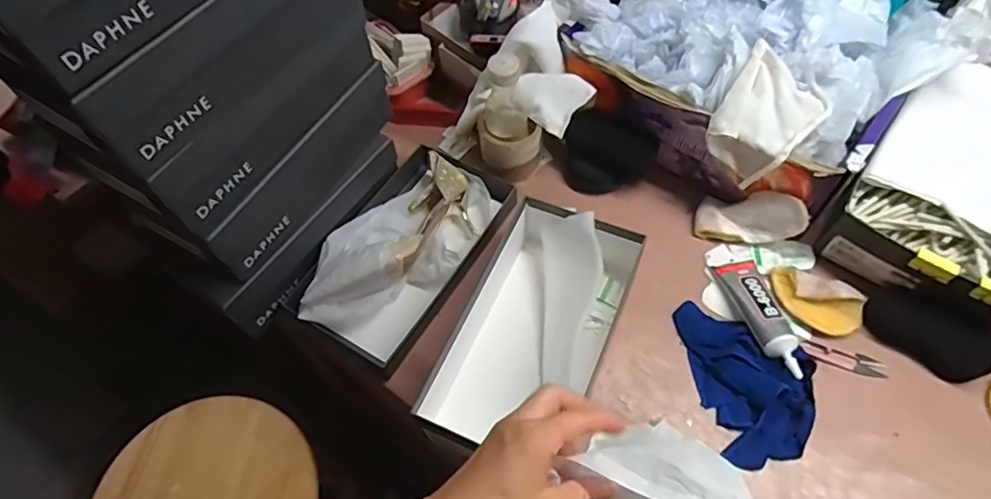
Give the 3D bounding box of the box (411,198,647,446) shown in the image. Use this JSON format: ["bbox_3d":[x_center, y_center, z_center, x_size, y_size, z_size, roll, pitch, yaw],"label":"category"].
[{"bbox_3d":[0.043,0.097,0.682,0.170,0.115,0.296,21,63,16],"label":"box"}]

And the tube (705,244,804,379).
[{"bbox_3d":[0.316,0.064,0.691,0.056,0.028,0.193,-11,42,-2],"label":"tube"}]

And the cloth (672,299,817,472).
[{"bbox_3d":[0.291,0.139,0.656,0.122,0.034,0.196,-8,59,0],"label":"cloth"}]

